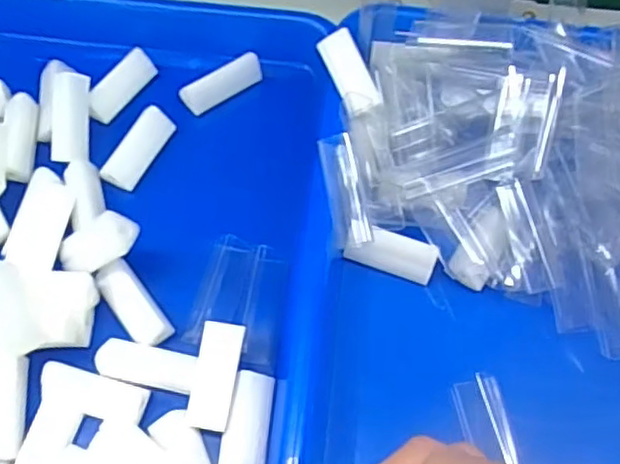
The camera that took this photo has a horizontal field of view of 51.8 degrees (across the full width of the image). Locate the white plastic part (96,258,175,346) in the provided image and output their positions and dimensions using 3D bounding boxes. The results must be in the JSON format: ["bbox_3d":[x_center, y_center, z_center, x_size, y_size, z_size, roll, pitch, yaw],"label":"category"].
[{"bbox_3d":[-0.084,0.035,0.303,0.018,0.008,0.044,-35,71,-18],"label":"white plastic part"}]

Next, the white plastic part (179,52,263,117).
[{"bbox_3d":[-0.049,-0.084,0.359,0.047,0.015,0.013,-29,69,-16],"label":"white plastic part"}]

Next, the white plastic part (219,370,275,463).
[{"bbox_3d":[-0.027,0.084,0.277,0.020,0.011,0.044,6,64,0],"label":"white plastic part"}]

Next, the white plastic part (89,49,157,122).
[{"bbox_3d":[-0.105,-0.082,0.358,0.013,0.013,0.046,30,66,11],"label":"white plastic part"}]

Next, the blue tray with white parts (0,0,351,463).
[{"bbox_3d":[-0.117,0.009,0.309,0.240,0.034,0.341,7,64,1],"label":"blue tray with white parts"}]

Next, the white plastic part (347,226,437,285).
[{"bbox_3d":[0.041,0.011,0.319,0.043,0.015,0.014,20,65,7],"label":"white plastic part"}]

